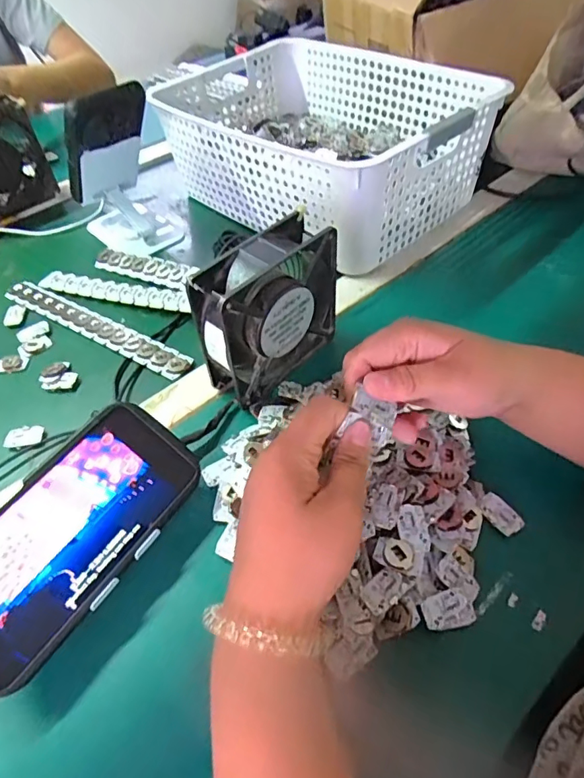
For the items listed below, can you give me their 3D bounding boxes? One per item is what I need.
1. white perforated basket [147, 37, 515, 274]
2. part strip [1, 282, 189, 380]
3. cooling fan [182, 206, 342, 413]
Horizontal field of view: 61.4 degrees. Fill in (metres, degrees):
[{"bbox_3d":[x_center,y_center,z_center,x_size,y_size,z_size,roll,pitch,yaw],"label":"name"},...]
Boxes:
[{"bbox_3d":[0.035,-0.298,0.592,0.261,0.127,0.346,-38,56,-25],"label":"white perforated basket"},{"bbox_3d":[-0.206,-0.067,0.500,0.253,0.004,0.029,24,56,23],"label":"part strip"},{"bbox_3d":[-0.017,-0.060,0.399,0.044,0.122,0.125,33,59,28],"label":"cooling fan"}]

